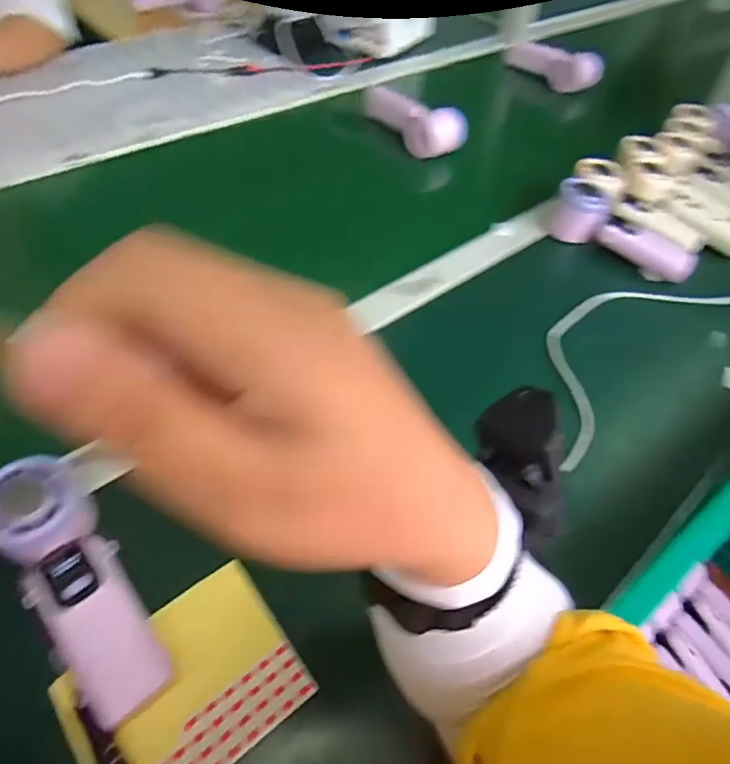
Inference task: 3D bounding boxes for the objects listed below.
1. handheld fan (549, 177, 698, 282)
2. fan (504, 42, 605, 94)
[{"bbox_3d":[0.299,-0.174,0.600,0.169,0.057,0.052,31,55,17],"label":"handheld fan"},{"bbox_3d":[0.340,-0.580,0.925,0.077,0.061,0.195,-31,61,-27],"label":"fan"}]

